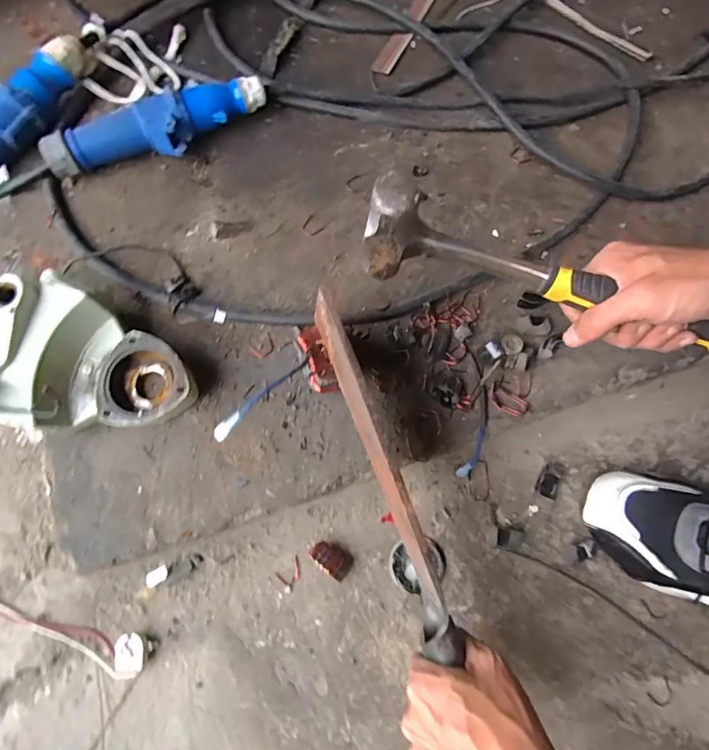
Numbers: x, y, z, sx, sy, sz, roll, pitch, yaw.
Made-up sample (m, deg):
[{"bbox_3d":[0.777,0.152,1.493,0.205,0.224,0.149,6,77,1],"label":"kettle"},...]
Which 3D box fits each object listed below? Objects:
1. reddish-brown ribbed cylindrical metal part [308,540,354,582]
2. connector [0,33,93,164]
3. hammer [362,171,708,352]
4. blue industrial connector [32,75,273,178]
[{"bbox_3d":[-0.022,0.173,0.434,0.040,0.025,0.024,32,72,8],"label":"reddish-brown ribbed cylindrical metal part"},{"bbox_3d":[-0.373,-0.273,0.503,0.052,0.051,0.246,26,71,6],"label":"connector"},{"bbox_3d":[0.150,-0.069,0.348,0.291,0.078,0.032,19,72,1],"label":"hammer"},{"bbox_3d":[-0.213,-0.271,0.511,0.241,0.050,0.055,-21,73,-10],"label":"blue industrial connector"}]

